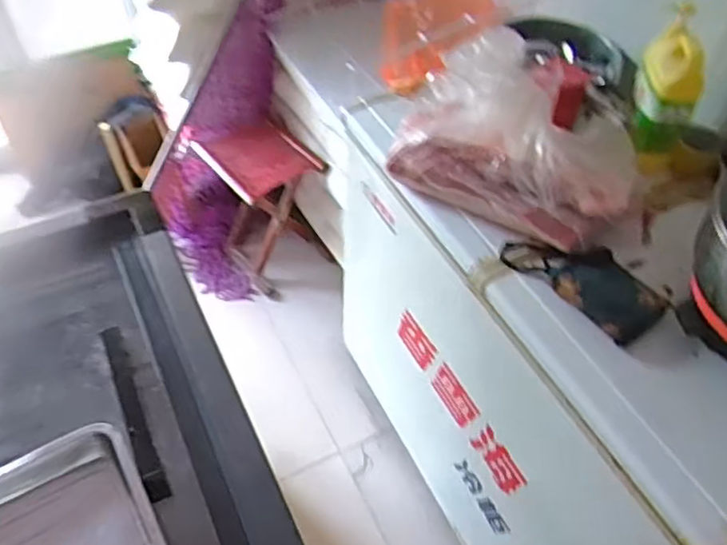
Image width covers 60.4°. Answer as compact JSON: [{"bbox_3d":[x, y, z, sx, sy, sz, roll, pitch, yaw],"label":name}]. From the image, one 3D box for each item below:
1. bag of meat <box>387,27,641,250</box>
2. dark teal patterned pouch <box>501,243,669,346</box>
[{"bbox_3d":[0.233,-0.214,0.976,0.396,0.188,0.189,26,53,21],"label":"bag of meat"},{"bbox_3d":[0.320,0.006,0.913,0.097,0.021,0.227,-46,59,-4],"label":"dark teal patterned pouch"}]

